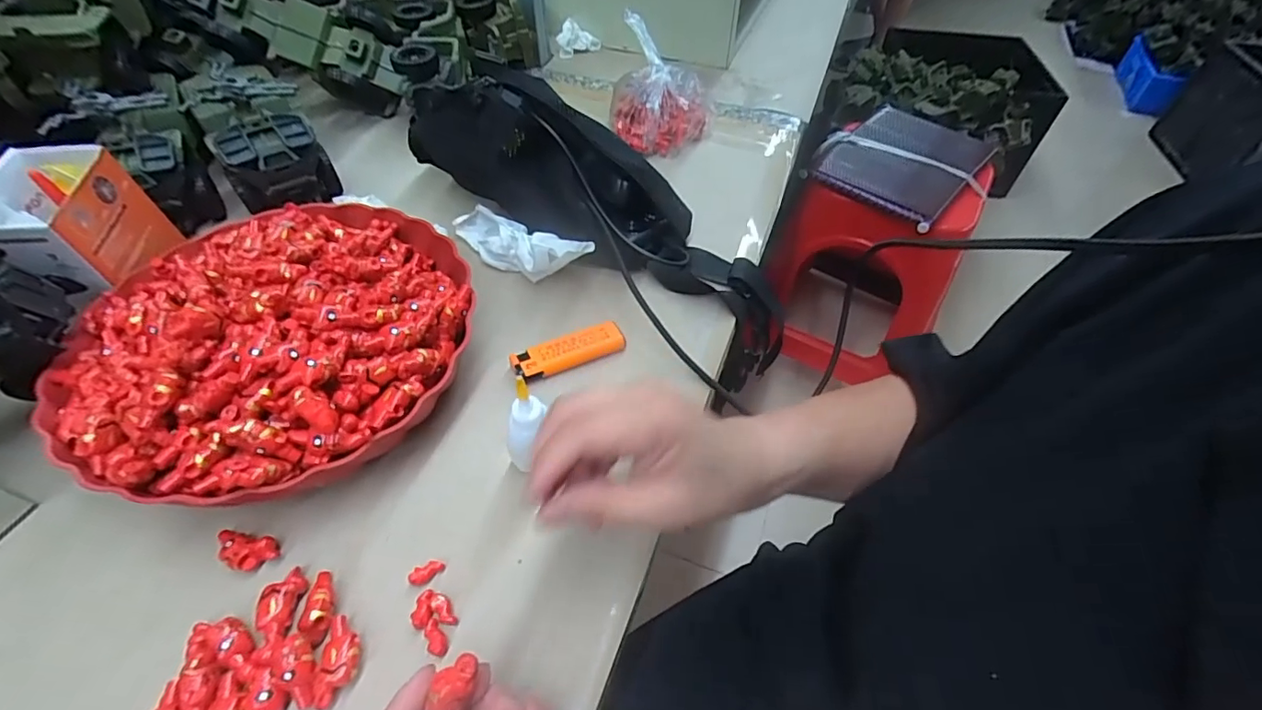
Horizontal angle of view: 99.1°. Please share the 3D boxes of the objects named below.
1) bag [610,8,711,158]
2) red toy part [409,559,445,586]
[{"bbox_3d":[0.032,-0.281,0.575,0.104,0.080,0.129,4,52,3],"label":"bag"},{"bbox_3d":[-0.111,0.118,0.292,0.019,0.005,0.010,-28,58,-22],"label":"red toy part"}]

